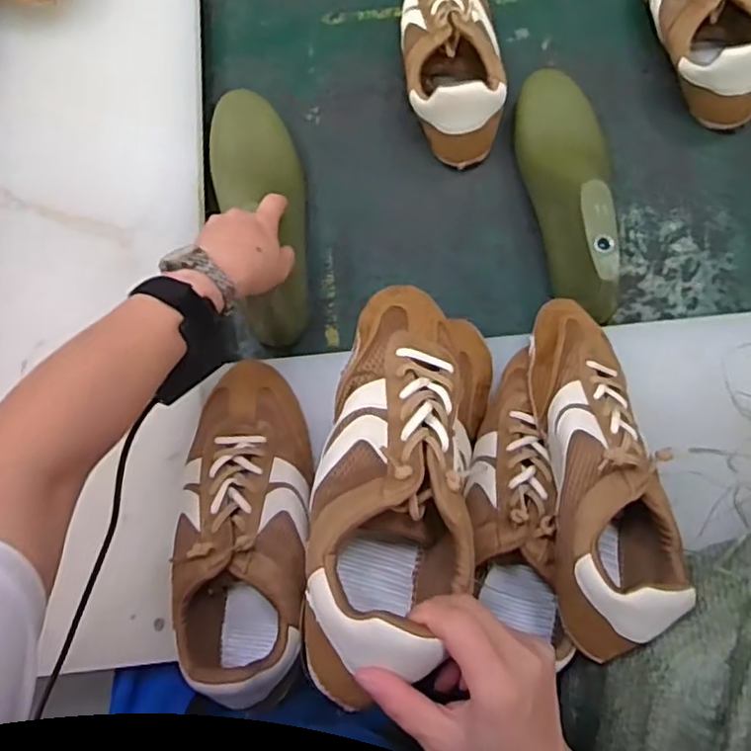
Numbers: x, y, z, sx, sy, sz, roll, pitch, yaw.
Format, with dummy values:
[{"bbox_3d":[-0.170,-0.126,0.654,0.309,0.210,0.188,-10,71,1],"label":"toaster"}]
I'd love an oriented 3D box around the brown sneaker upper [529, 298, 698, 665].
[{"bbox_3d":[0.169,0.062,0.481,0.090,0.089,0.269,-1,74,3],"label":"brown sneaker upper"}]

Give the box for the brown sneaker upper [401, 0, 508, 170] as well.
[{"bbox_3d":[0.078,-0.353,0.695,0.100,0.070,0.255,-3,74,2],"label":"brown sneaker upper"}]

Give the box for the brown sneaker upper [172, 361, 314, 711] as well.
[{"bbox_3d":[-0.107,0.114,0.514,0.083,0.074,0.255,-2,74,3],"label":"brown sneaker upper"}]

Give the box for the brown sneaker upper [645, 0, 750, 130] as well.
[{"bbox_3d":[0.339,-0.389,0.692,0.090,0.075,0.268,-12,74,0],"label":"brown sneaker upper"}]

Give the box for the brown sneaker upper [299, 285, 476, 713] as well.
[{"bbox_3d":[0.015,0.052,0.412,0.087,0.091,0.237,5,64,3],"label":"brown sneaker upper"}]

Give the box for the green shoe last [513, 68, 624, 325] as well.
[{"bbox_3d":[0.190,-0.188,0.629,0.086,0.096,0.280,-3,72,0],"label":"green shoe last"}]

